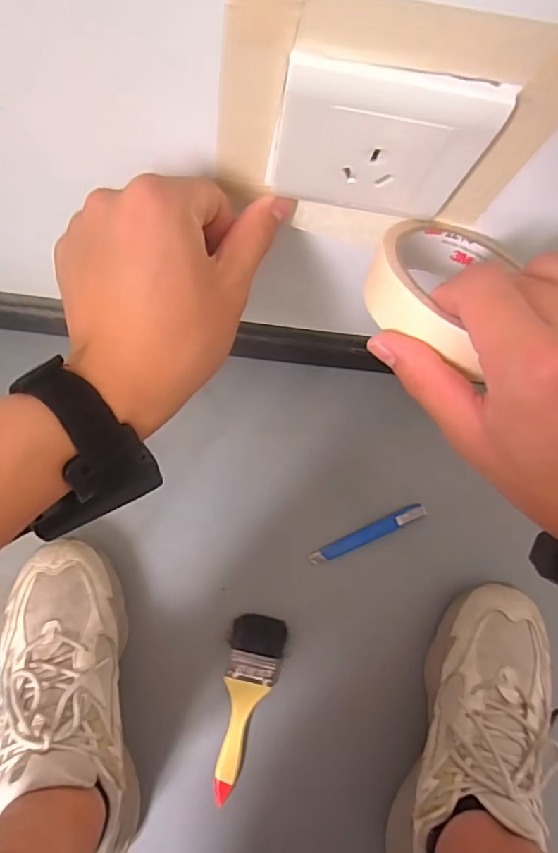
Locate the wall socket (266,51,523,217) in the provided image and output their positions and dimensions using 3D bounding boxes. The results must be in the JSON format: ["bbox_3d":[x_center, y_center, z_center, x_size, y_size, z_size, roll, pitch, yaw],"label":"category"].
[{"bbox_3d":[0.042,-0.121,0.226,0.088,0.074,0.013,7,80,0],"label":"wall socket"}]

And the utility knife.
[{"bbox_3d":[0.092,0.111,0.536,0.127,0.010,0.016,-24,81,-5],"label":"utility knife"}]

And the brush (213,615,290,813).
[{"bbox_3d":[-0.032,0.271,0.505,0.050,0.017,0.171,11,80,1],"label":"brush"}]

